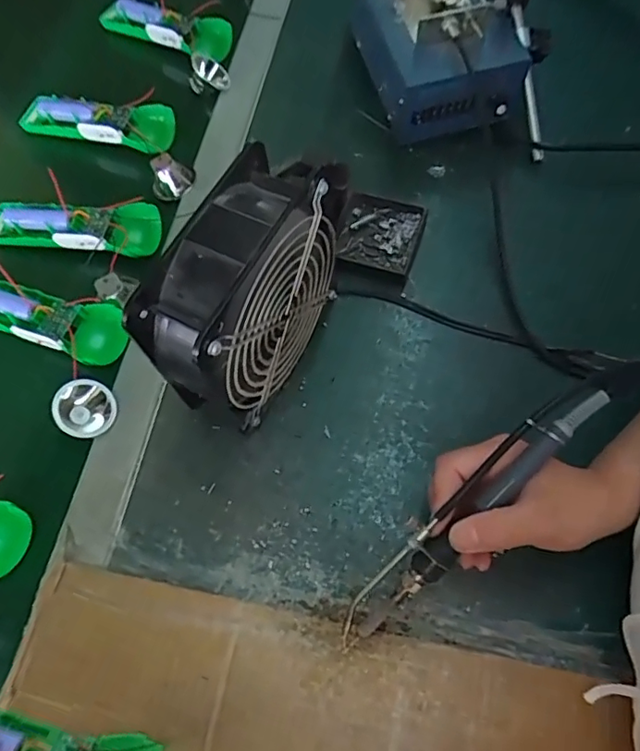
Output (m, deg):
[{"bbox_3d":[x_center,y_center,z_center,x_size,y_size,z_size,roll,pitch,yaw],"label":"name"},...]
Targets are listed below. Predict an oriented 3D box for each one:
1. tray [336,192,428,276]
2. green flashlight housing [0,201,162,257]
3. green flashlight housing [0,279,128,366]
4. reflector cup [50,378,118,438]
[{"bbox_3d":[0.052,-0.124,0.478,0.070,0.025,0.067,15,68,10],"label":"tray"},{"bbox_3d":[-0.222,-0.133,0.485,0.158,0.021,0.045,3,66,5],"label":"green flashlight housing"},{"bbox_3d":[-0.232,-0.053,0.452,0.158,0.023,0.051,19,69,12],"label":"green flashlight housing"},{"bbox_3d":[-0.183,0.025,0.419,0.044,0.023,0.044,-1,66,2],"label":"reflector cup"}]

